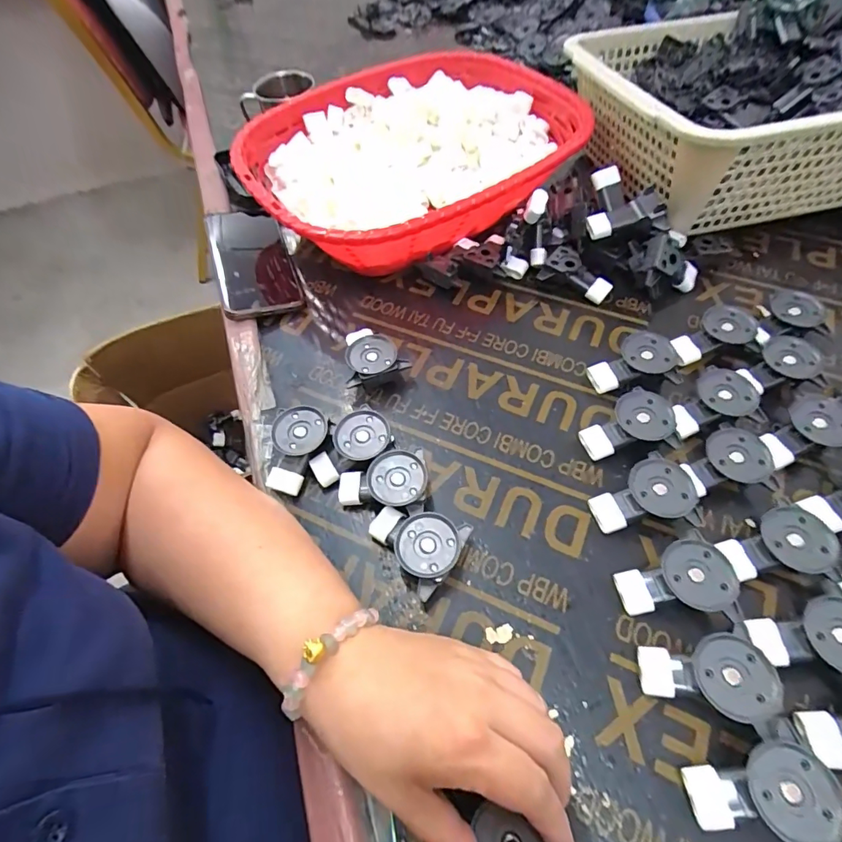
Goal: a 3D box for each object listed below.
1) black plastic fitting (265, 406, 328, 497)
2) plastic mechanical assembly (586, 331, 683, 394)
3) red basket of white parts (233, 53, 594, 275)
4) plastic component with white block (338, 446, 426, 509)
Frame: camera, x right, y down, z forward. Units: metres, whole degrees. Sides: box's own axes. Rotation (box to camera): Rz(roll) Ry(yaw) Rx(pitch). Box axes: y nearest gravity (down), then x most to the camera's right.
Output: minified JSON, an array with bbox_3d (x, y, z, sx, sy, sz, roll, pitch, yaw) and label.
[{"bbox_3d":[-0.101,0.022,0.366,0.041,0.027,0.063,21,61,16],"label":"black plastic fitting"},{"bbox_3d":[0.181,-0.050,0.398,0.067,0.034,0.041,-2,57,2],"label":"plastic mechanical assembly"},{"bbox_3d":[-0.005,-0.279,0.519,0.357,0.099,0.276,-36,62,-18],"label":"red basket of white parts"},{"bbox_3d":[-0.027,0.050,0.347,0.068,0.029,0.042,-15,58,-7],"label":"plastic component with white block"}]

